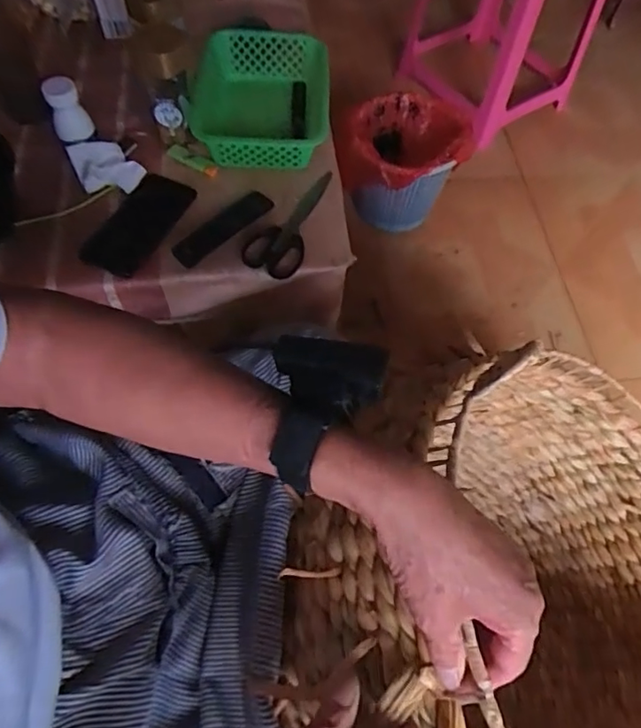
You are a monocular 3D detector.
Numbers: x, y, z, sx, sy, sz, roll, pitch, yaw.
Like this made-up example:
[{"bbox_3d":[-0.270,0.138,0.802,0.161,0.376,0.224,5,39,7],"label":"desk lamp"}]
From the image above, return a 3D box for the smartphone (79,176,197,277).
[{"bbox_3d":[-0.234,-0.184,0.702,0.081,0.012,0.162,21,63,9],"label":"smartphone"}]

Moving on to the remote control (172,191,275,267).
[{"bbox_3d":[-0.123,-0.177,0.696,0.038,0.015,0.153,36,66,16],"label":"remote control"}]

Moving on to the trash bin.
[{"bbox_3d":[0.180,-0.445,1.220,0.254,0.217,0.238,38,67,16],"label":"trash bin"}]

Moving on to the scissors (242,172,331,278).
[{"bbox_3d":[-0.038,-0.197,0.723,0.073,0.015,0.193,17,63,7],"label":"scissors"}]

